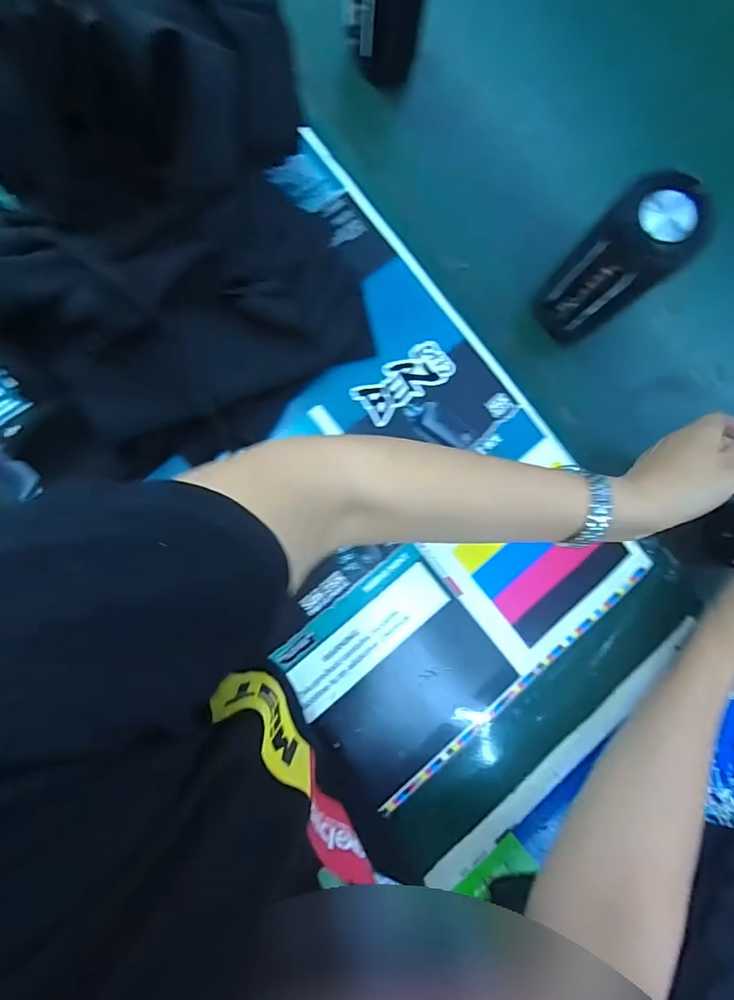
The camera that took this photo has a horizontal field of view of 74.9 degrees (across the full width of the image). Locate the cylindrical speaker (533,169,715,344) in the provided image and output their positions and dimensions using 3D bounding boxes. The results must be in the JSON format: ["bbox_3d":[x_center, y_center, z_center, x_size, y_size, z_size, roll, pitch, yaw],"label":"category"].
[{"bbox_3d":[0.185,-0.174,0.369,0.055,0.141,0.061,-37,91,-9],"label":"cylindrical speaker"}]

